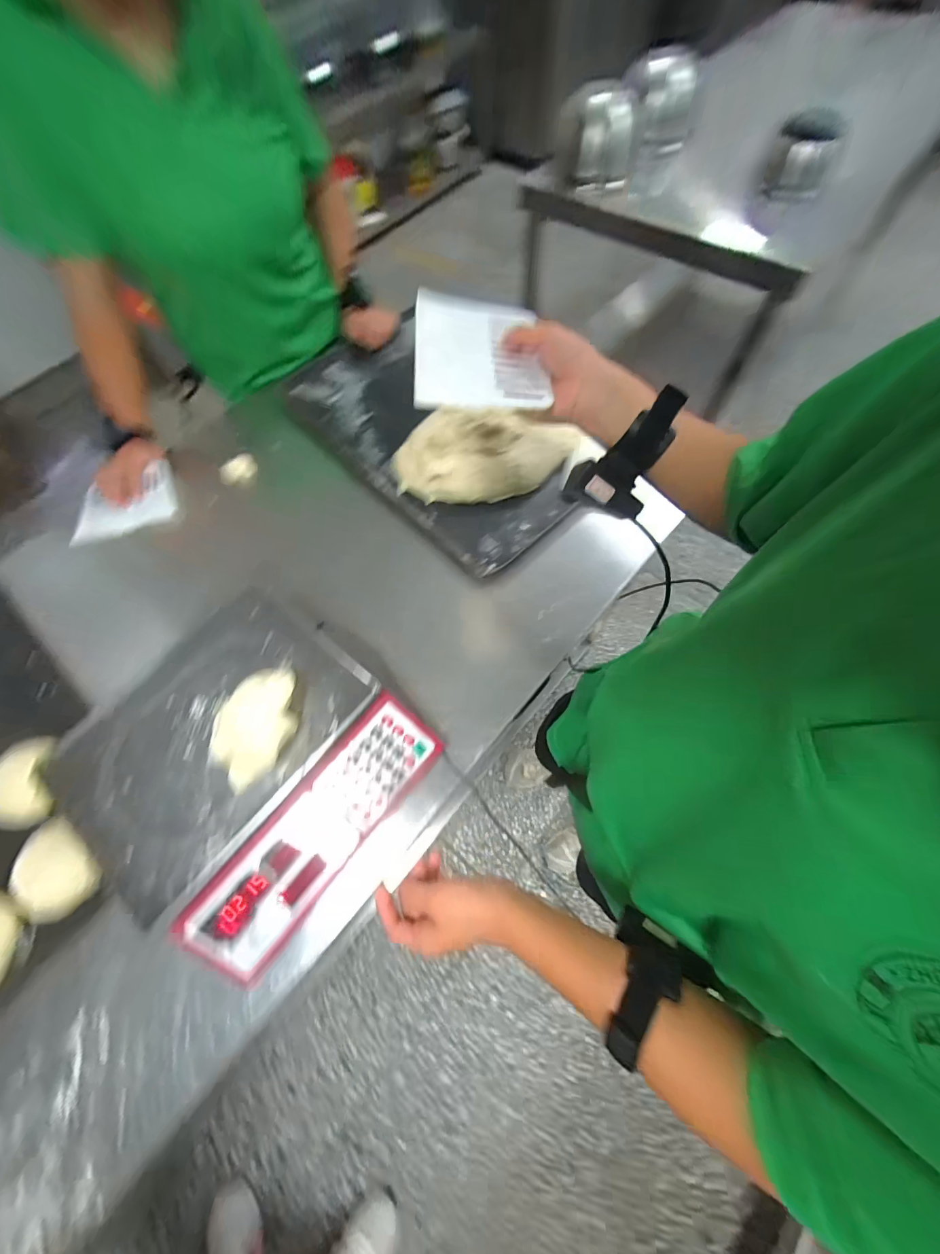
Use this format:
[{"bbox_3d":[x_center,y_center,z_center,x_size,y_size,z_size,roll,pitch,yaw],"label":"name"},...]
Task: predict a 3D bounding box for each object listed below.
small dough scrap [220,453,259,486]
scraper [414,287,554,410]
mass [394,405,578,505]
[{"bbox_3d":[-0.400,-0.273,0.716,0.030,0.033,0.064,40,72,17],"label":"small dough scrap"},{"bbox_3d":[0.006,-0.251,0.373,0.109,0.020,0.153,-2,64,-5],"label":"scraper"},{"bbox_3d":[0.022,-0.277,0.662,0.291,0.087,0.140,3,66,4],"label":"mass"}]

